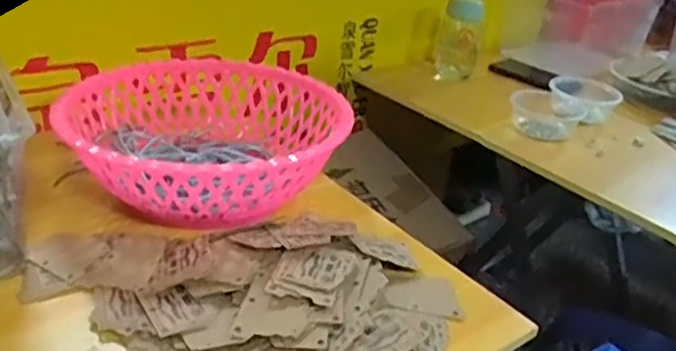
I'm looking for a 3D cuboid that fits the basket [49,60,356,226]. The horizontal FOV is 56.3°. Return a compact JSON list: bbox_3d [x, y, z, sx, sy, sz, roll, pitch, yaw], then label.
[{"bbox_3d":[-0.147,-0.038,0.713,0.290,0.099,0.302,-8,31,-24],"label":"basket"}]

